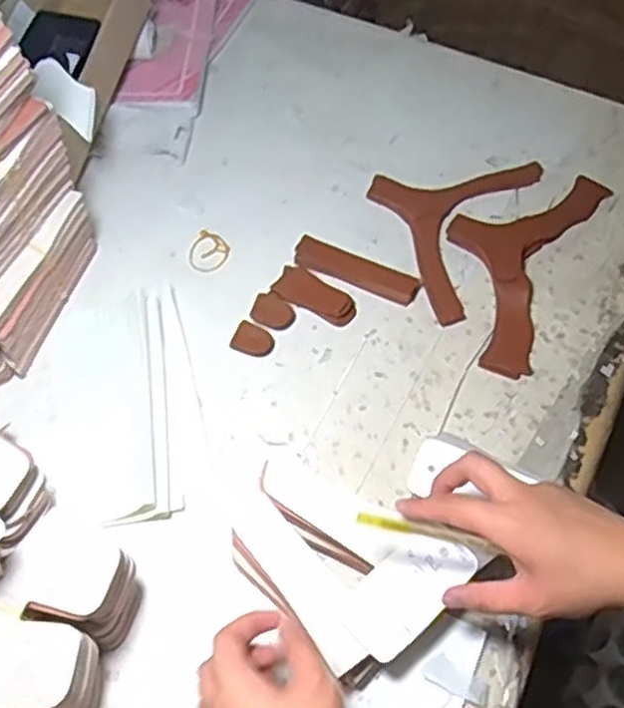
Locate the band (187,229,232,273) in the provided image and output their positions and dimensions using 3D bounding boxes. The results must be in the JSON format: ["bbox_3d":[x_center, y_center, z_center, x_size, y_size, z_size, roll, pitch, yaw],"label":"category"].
[{"bbox_3d":[-0.103,-0.102,0.738,0.041,0.004,0.050,19,62,11],"label":"band"}]

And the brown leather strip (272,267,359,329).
[{"bbox_3d":[0.004,-0.056,0.702,0.079,0.008,0.040,32,65,17],"label":"brown leather strip"}]

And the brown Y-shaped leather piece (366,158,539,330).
[{"bbox_3d":[0.127,-0.145,0.762,0.150,0.012,0.230,25,63,14],"label":"brown Y-shaped leather piece"}]

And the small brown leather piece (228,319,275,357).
[{"bbox_3d":[-0.053,-0.013,0.672,0.036,0.005,0.030,23,62,13],"label":"small brown leather piece"}]

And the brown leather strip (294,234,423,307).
[{"bbox_3d":[0.043,-0.081,0.714,0.121,0.014,0.034,22,62,12],"label":"brown leather strip"}]

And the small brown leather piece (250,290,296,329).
[{"bbox_3d":[-0.037,-0.040,0.691,0.042,0.004,0.035,37,66,19],"label":"small brown leather piece"}]

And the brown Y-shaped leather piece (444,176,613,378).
[{"bbox_3d":[0.195,-0.103,0.729,0.123,0.020,0.259,24,63,14],"label":"brown Y-shaped leather piece"}]

